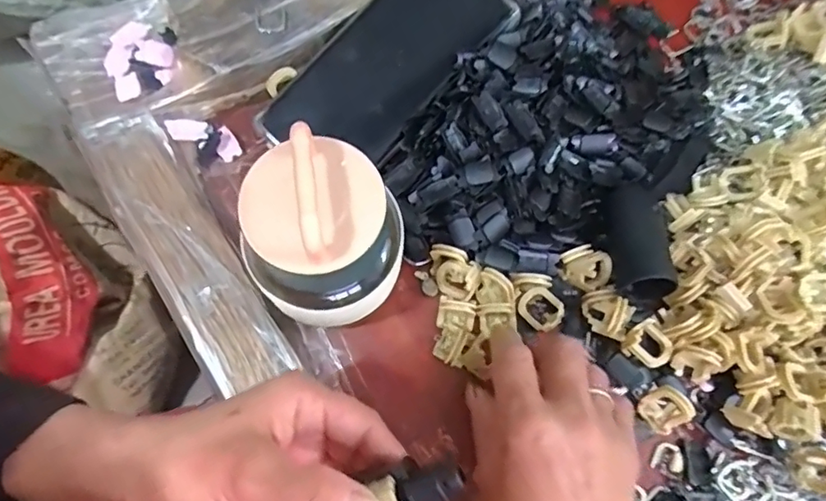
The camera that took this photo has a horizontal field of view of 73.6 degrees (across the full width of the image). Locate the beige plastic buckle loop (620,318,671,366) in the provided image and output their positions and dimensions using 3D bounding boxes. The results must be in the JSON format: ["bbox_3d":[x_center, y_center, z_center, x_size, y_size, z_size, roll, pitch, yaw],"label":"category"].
[{"bbox_3d":[0.133,0.054,0.313,0.025,0.015,0.023,42,79,10],"label":"beige plastic buckle loop"}]

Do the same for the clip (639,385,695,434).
[{"bbox_3d":[0.142,0.087,0.308,0.025,0.016,0.025,5,102,24],"label":"clip"}]

